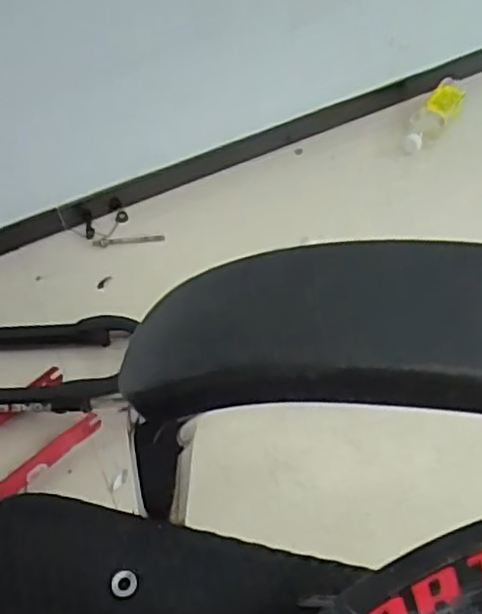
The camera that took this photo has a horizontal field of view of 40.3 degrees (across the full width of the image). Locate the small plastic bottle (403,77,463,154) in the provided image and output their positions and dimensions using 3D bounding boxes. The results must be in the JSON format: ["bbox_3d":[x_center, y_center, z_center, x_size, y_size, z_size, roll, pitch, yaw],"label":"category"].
[{"bbox_3d":[0.343,-0.338,1.167,0.059,0.045,0.166,34,77,23],"label":"small plastic bottle"}]

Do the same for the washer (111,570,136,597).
[{"bbox_3d":[-0.056,0.132,0.313,0.012,0.004,0.011,3,76,-12],"label":"washer"}]

